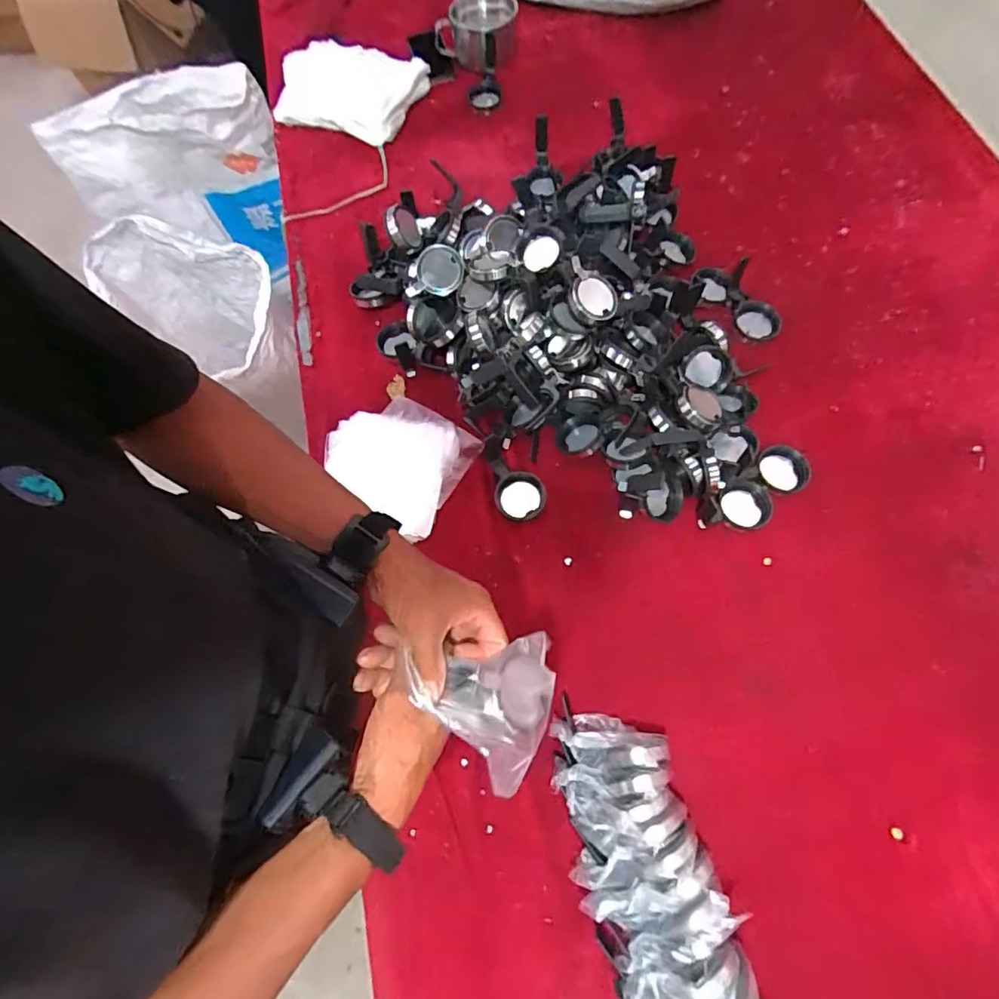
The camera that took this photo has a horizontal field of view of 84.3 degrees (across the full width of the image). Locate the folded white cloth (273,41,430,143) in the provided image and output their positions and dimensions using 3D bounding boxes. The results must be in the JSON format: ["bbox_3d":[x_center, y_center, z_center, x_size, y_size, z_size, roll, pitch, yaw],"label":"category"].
[{"bbox_3d":[-0.310,-0.838,1.134,0.304,0.048,0.204,17,72,12],"label":"folded white cloth"}]

